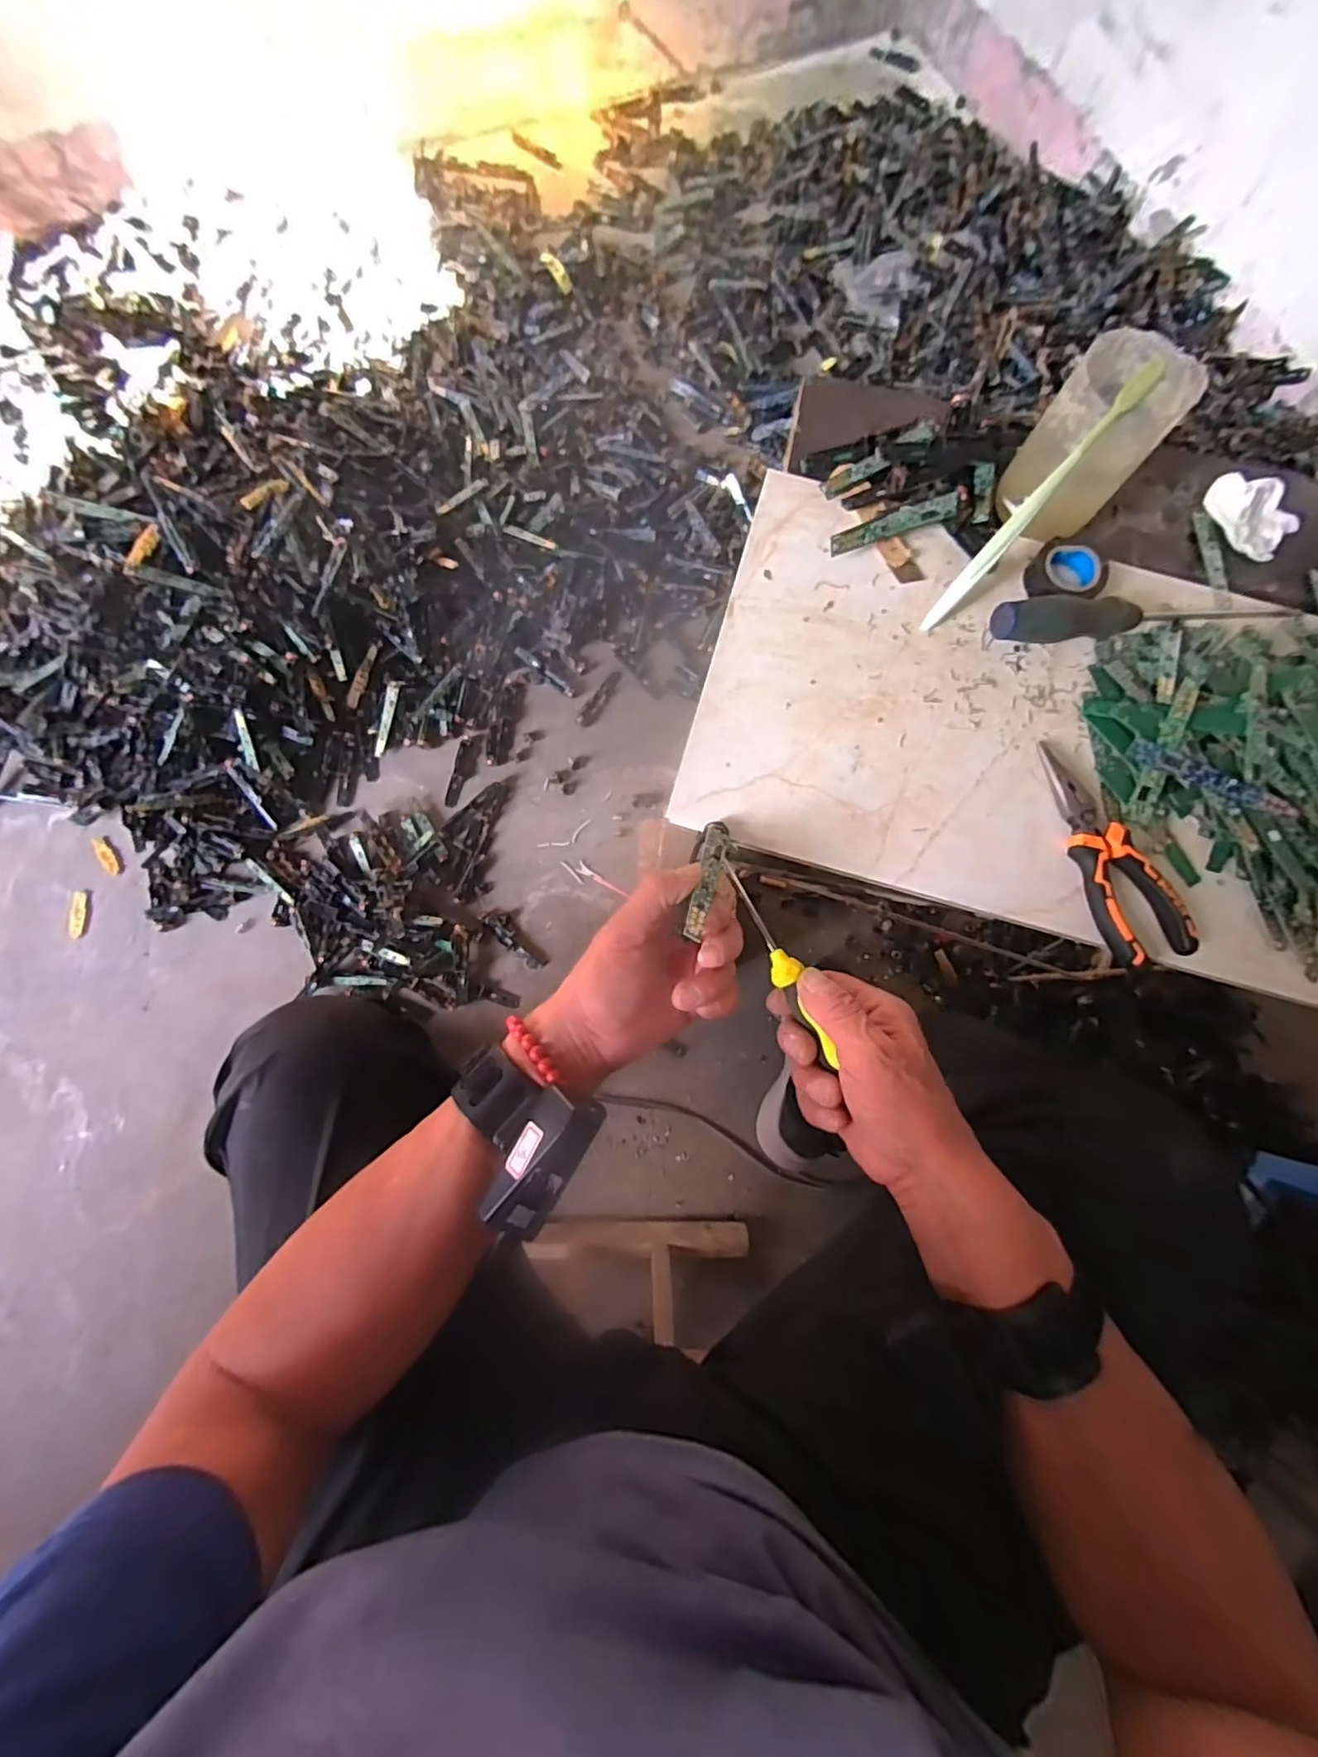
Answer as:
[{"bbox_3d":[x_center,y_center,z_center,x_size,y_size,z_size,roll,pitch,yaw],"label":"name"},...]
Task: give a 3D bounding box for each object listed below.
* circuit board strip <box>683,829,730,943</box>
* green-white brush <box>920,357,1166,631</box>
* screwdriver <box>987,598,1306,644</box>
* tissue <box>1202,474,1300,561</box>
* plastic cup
[{"bbox_3d":[0.028,0.000,0.354,0.014,0.006,0.095,20,41,-1],"label":"circuit board strip"},{"bbox_3d":[0.252,-0.251,0.413,0.014,0.013,0.183,42,119,3],"label":"green-white brush"},{"bbox_3d":[0.364,-0.194,0.454,0.245,0.032,0.026,-4,77,-5],"label":"screwdriver"},{"bbox_3d":[0.477,-0.294,0.488,0.072,0.023,0.053,36,77,4],"label":"tissue"},{"bbox_3d":[0.307,-0.310,0.432,0.078,0.102,0.078,1,77,-4],"label":"plastic cup"}]

